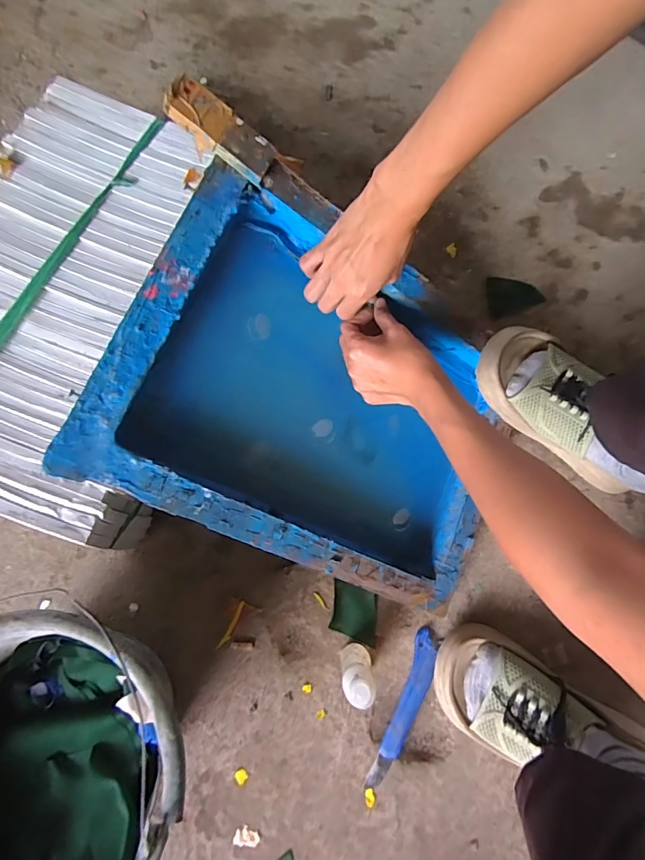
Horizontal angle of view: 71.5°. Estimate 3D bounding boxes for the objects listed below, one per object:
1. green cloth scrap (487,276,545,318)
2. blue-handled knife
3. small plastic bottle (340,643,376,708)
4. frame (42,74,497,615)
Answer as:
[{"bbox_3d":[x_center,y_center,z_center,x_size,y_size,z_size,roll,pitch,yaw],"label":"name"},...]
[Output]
[{"bbox_3d":[0.248,-0.173,0.578,0.070,0.004,0.054,-4,80,-1],"label":"green cloth scrap"},{"bbox_3d":[0.090,0.301,0.484,0.028,0.012,0.168,22,80,3],"label":"blue-handled knife"},{"bbox_3d":[0.035,0.242,0.452,0.033,0.102,0.030,-19,81,-4],"label":"small plastic bottle"},{"bbox_3d":[0.009,-0.037,0.432,0.415,0.052,0.312,28,79,-26],"label":"frame"}]

